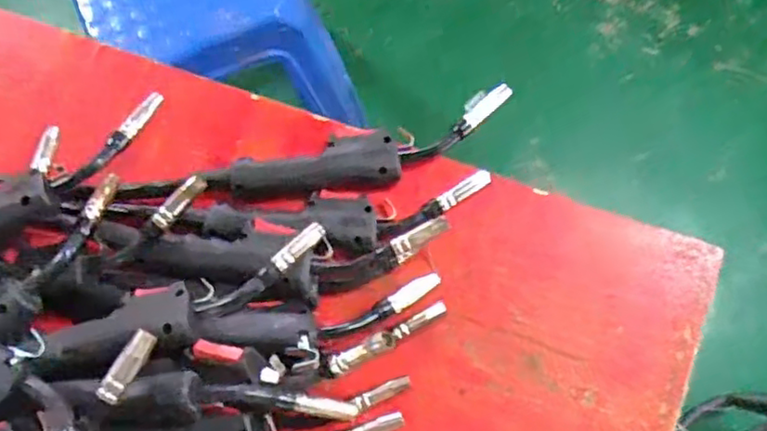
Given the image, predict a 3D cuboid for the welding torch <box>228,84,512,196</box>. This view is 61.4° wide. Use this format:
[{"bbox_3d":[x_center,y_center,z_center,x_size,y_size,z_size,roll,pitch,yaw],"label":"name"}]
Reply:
[{"bbox_3d":[-0.005,-0.058,0.602,0.266,0.031,0.053,-19,77,-2],"label":"welding torch"}]

